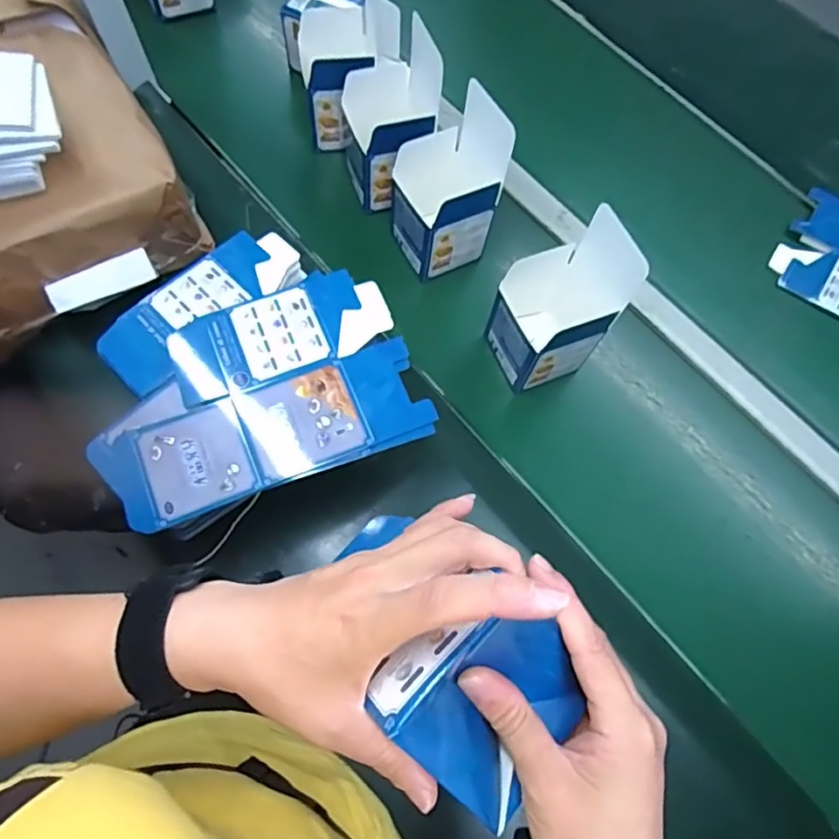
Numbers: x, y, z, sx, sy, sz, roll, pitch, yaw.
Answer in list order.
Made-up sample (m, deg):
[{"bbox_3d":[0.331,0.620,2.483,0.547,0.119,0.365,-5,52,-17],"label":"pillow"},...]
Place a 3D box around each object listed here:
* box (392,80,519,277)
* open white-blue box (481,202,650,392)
[{"bbox_3d":[0.028,-0.247,0.626,0.102,0.170,0.101,-28,71,-11],"label":"box"},{"bbox_3d":[0.131,-0.115,0.585,0.100,0.166,0.100,-23,70,-9],"label":"open white-blue box"}]

